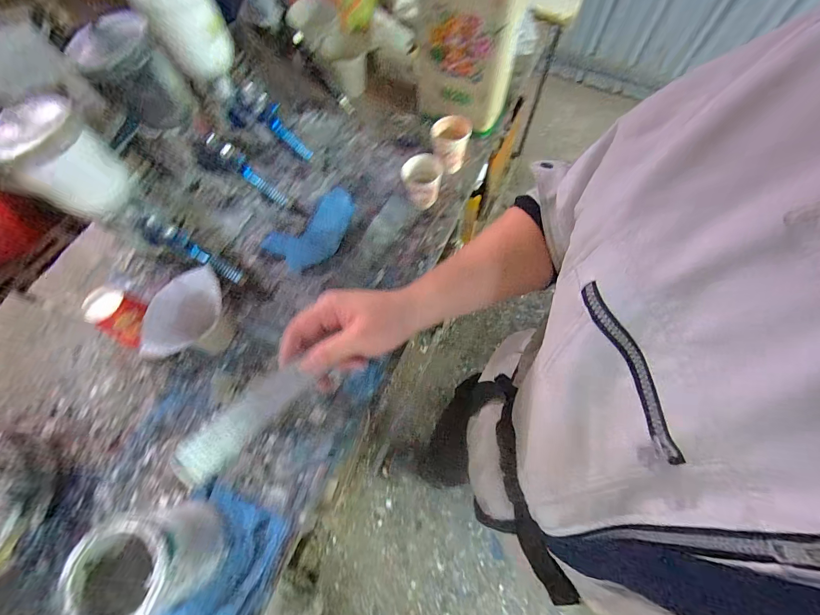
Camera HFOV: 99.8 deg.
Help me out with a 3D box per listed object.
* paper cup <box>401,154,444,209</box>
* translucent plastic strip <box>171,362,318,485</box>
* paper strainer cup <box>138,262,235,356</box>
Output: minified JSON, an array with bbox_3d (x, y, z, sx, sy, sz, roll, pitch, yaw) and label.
[{"bbox_3d":[0.024,-0.246,0.673,0.073,0.092,0.074,-1,69,2],"label":"paper cup"},{"bbox_3d":[-0.141,0.095,0.302,0.035,0.005,0.122,52,53,-5],"label":"translucent plastic strip"},{"bbox_3d":[-0.341,0.019,0.547,0.084,0.126,0.142,11,69,7],"label":"paper strainer cup"}]

